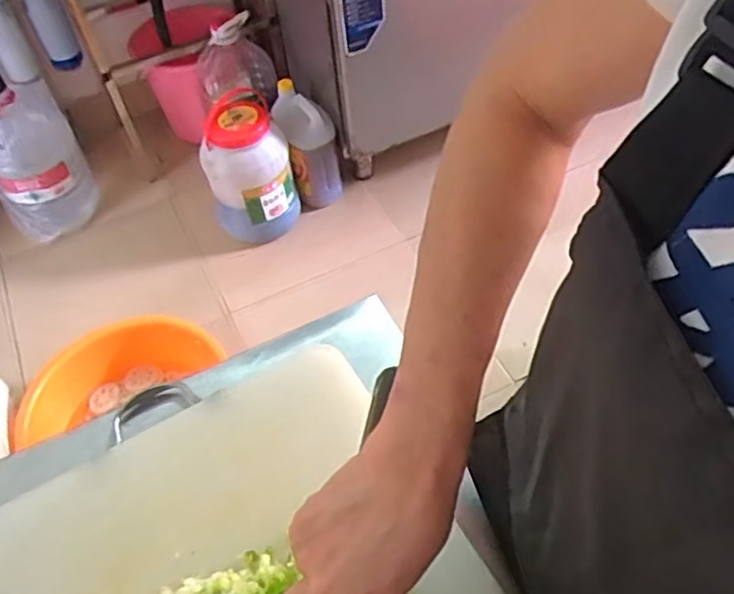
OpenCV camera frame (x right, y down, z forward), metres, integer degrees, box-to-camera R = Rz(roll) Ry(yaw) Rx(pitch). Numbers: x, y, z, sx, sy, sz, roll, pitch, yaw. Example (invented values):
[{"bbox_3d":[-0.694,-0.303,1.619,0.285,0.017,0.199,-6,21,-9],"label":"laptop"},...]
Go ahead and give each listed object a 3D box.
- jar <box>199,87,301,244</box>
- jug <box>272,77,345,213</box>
[{"bbox_3d":[-0.304,-0.337,1.670,0.203,0.366,0.214,-2,52,3],"label":"jar"},{"bbox_3d":[-0.162,-0.388,1.757,0.133,0.292,0.166,-24,54,-13],"label":"jug"}]

